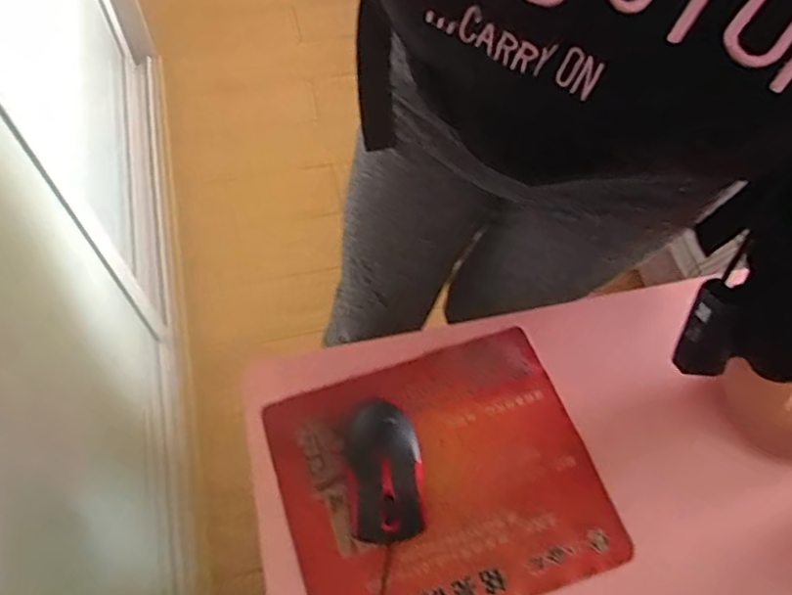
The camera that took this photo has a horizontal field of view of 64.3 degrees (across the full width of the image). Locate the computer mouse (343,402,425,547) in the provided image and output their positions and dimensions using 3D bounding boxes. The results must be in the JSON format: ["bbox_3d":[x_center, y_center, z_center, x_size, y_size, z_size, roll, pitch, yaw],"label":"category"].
[{"bbox_3d":[-0.010,0.129,0.475,0.055,0.032,0.104,-4,62,-5],"label":"computer mouse"}]

